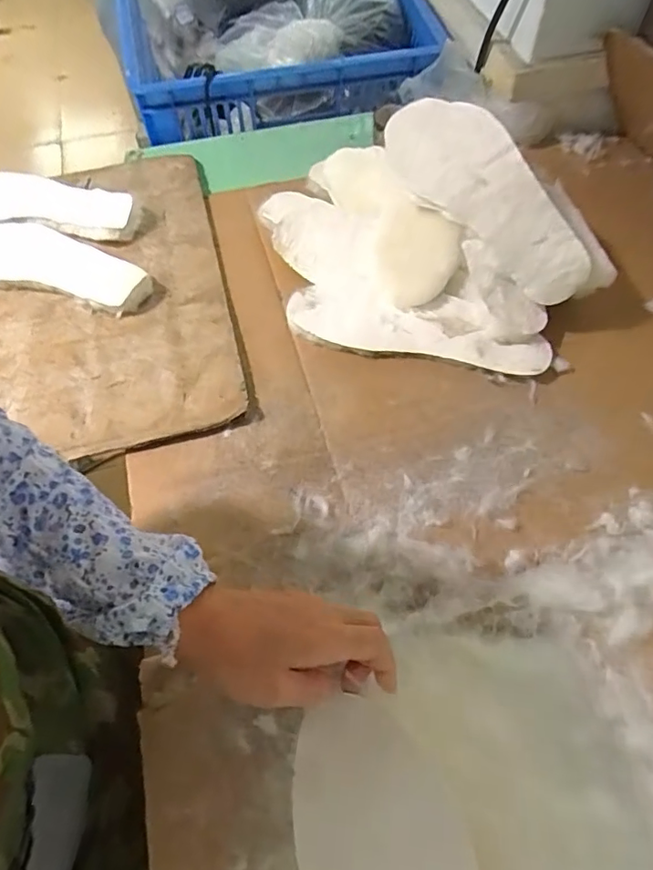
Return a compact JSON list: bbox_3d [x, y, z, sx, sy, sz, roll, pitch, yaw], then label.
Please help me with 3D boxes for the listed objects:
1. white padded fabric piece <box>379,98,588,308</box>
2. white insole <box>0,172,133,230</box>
[{"bbox_3d":[0.163,-0.250,0.546,0.269,0.093,0.061,48,29,6],"label":"white padded fabric piece"},{"bbox_3d":[-0.362,-0.298,0.679,0.252,0.017,0.087,7,65,8],"label":"white insole"}]

